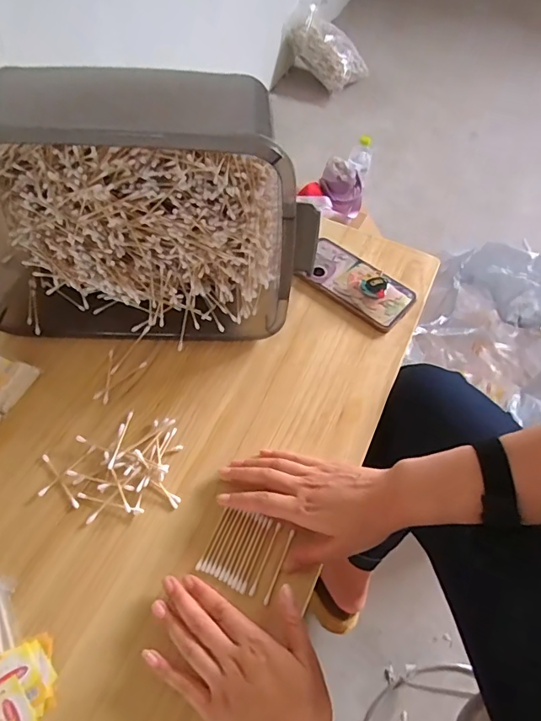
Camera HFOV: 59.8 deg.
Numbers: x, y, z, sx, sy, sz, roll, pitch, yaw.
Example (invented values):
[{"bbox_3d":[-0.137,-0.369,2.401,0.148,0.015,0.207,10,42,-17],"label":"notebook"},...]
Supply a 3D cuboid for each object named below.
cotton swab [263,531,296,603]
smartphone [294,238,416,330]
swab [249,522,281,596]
[{"bbox_3d":[0.008,0.193,0.440,0.005,0.010,0.067,20,59,11],"label":"cotton swab"},{"bbox_3d":[0.112,-0.107,0.624,0.155,0.020,0.078,36,63,19],"label":"smartphone"},{"bbox_3d":[-0.004,0.187,0.445,0.005,0.008,0.068,21,59,11],"label":"swab"}]

